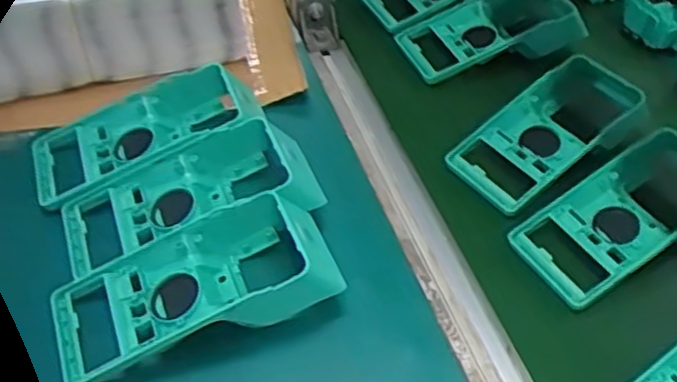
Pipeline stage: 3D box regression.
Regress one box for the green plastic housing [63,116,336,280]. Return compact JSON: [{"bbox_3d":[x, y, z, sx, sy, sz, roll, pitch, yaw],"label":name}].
[{"bbox_3d":[-0.113,0.014,0.550,0.193,0.060,0.095,-18,48,-2],"label":"green plastic housing"}]

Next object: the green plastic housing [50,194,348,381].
[{"bbox_3d":[-0.099,0.063,0.485,0.187,0.052,0.086,-12,48,-16],"label":"green plastic housing"}]

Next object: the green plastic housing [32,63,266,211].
[{"bbox_3d":[-0.158,-0.047,0.587,0.185,0.057,0.091,-10,48,-15],"label":"green plastic housing"}]

